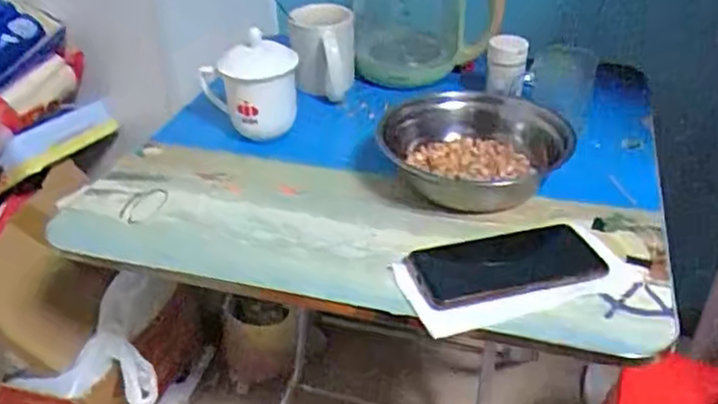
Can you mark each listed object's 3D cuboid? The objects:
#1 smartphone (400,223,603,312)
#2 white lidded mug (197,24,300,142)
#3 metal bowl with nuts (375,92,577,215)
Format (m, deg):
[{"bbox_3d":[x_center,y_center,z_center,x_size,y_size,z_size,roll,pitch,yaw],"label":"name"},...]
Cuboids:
[{"bbox_3d":[0.130,0.056,0.606,0.163,0.010,0.080,-11,36,-11],"label":"smartphone"},{"bbox_3d":[-0.122,-0.126,0.761,0.106,0.106,0.092,-9,35,-8],"label":"white lidded mug"},{"bbox_3d":[0.108,-0.059,0.725,0.188,0.057,0.162,15,39,25],"label":"metal bowl with nuts"}]

